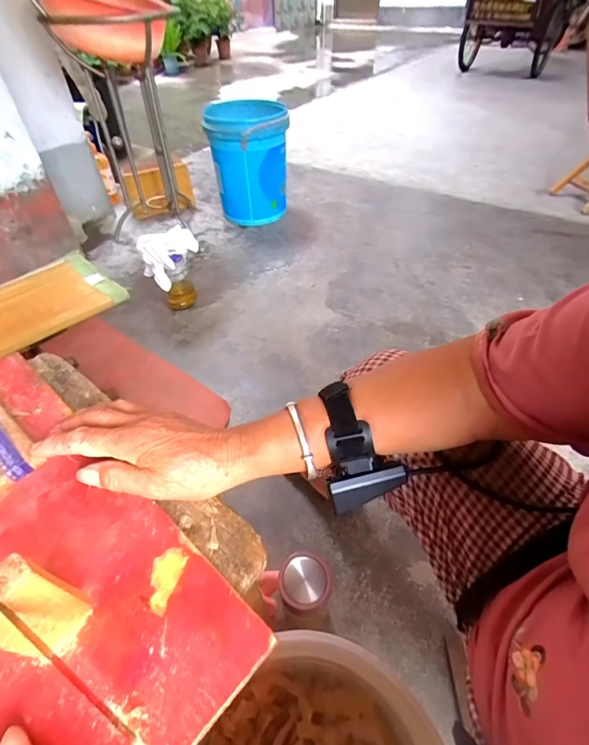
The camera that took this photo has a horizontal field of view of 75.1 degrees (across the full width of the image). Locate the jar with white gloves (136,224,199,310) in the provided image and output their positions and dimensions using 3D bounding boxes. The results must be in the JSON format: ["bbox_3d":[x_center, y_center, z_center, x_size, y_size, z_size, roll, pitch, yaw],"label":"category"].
[{"bbox_3d":[-0.341,-0.281,1.098,0.158,0.220,0.114,-14,47,-12],"label":"jar with white gloves"}]

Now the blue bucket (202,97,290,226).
[{"bbox_3d":[-0.168,-0.789,1.472,0.275,0.385,0.275,-1,46,1],"label":"blue bucket"}]

